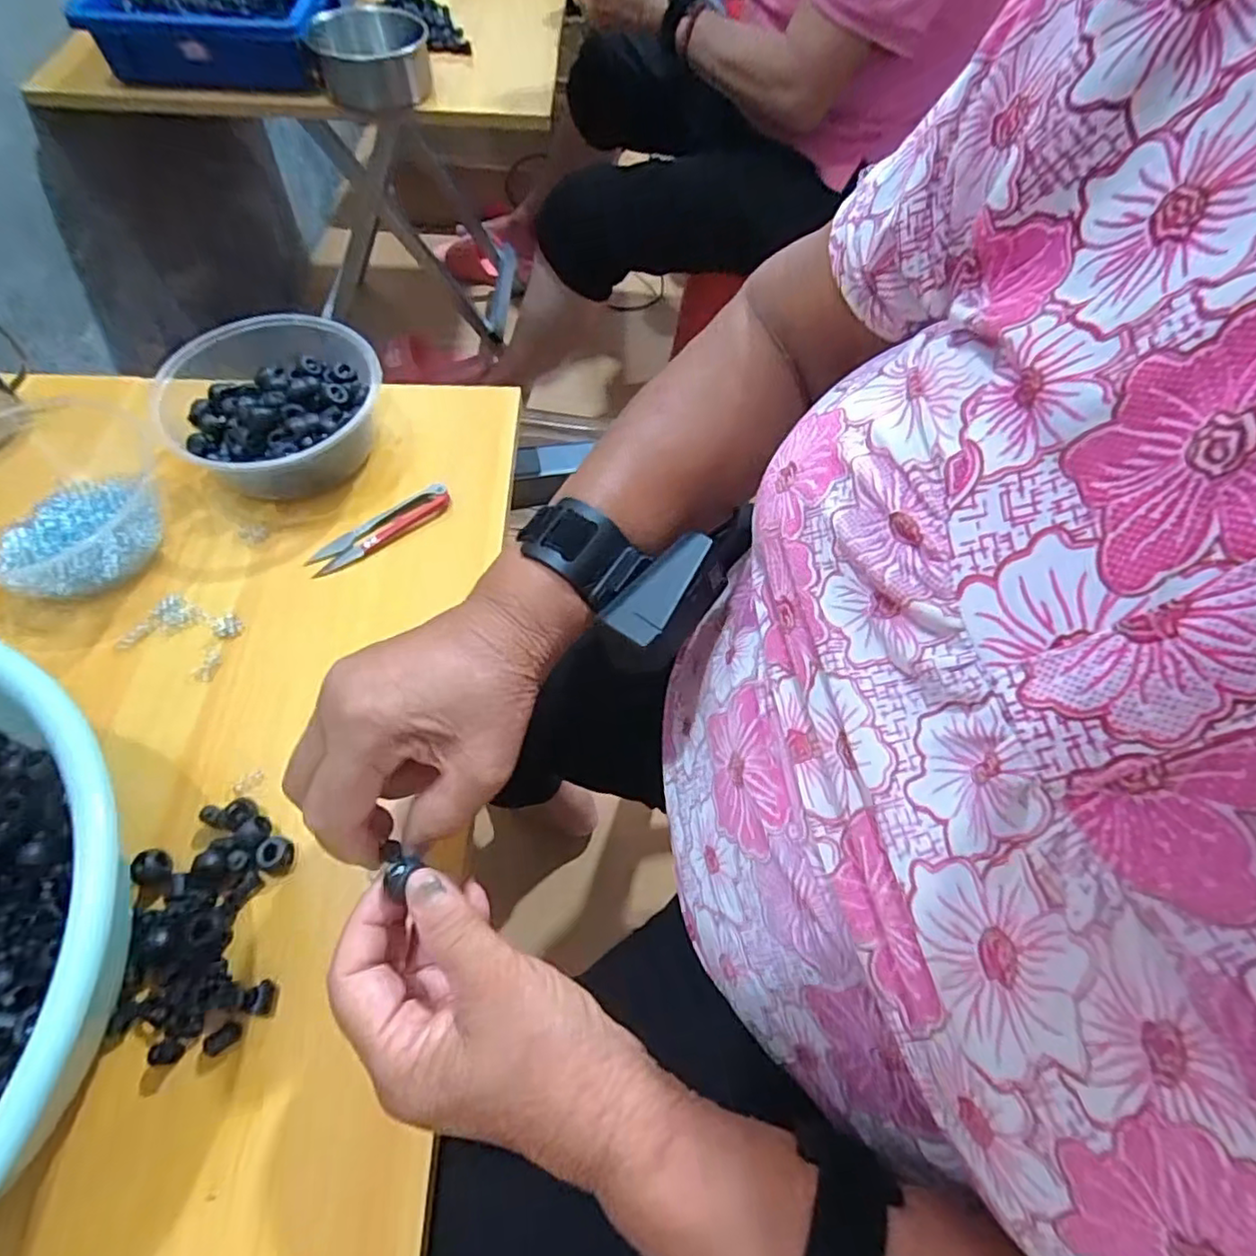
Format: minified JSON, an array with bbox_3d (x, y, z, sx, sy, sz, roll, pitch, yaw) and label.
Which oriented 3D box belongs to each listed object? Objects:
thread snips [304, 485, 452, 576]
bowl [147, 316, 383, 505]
[{"bbox_3d":[-0.167,-0.068,0.438,0.099,0.013,0.023,-31,64,-19],"label":"thread snips"},{"bbox_3d":[-0.239,-0.149,0.453,0.136,0.063,0.131,1,58,-1],"label":"bowl"}]

